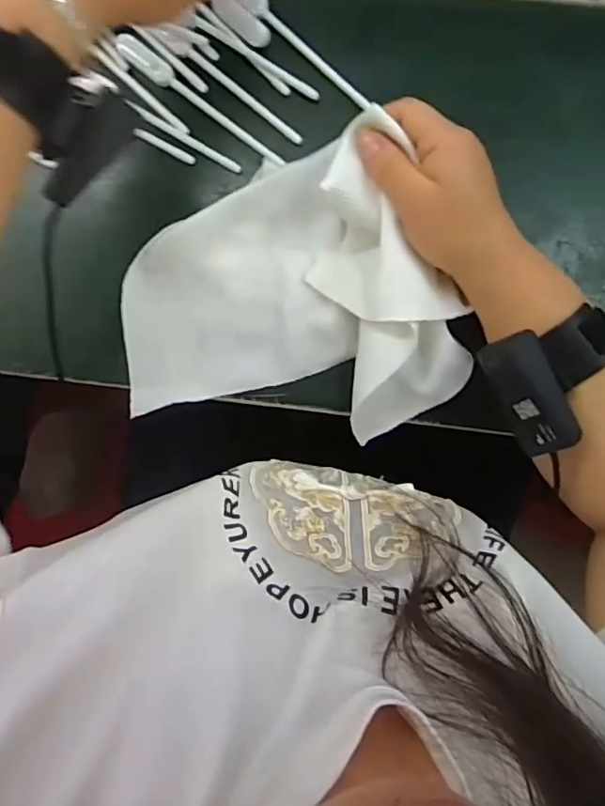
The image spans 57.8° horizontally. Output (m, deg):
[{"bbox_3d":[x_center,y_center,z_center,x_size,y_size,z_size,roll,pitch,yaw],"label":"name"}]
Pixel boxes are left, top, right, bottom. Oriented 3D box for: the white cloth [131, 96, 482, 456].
[{"bbox_3d":[-0.015,-0.056,0.351,0.213,0.076,0.180,-18,91,4],"label":"white cloth"}]

